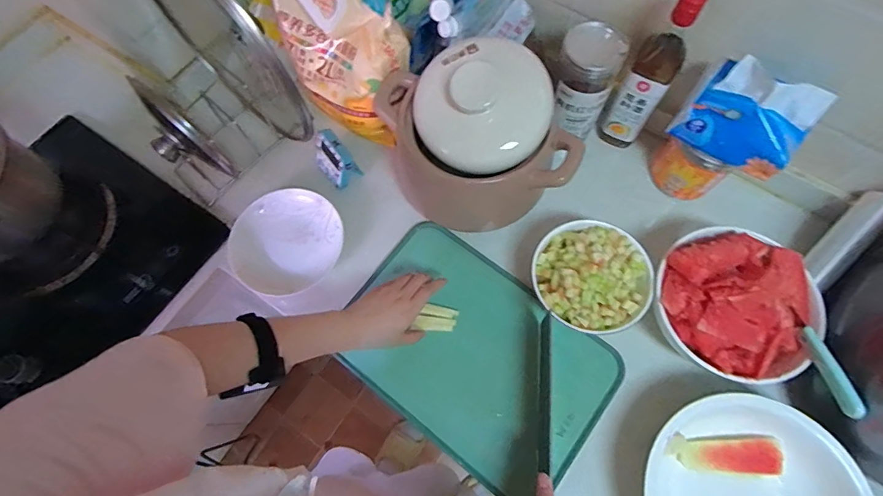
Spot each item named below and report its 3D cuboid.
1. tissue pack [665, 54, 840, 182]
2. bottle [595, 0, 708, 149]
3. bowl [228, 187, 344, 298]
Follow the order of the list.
[{"bbox_3d":[0.376,-0.165,0.538,0.137,0.097,0.081,37,75,14],"label":"tissue pack"},{"bbox_3d":[0.291,-0.240,0.618,0.065,0.254,0.060,28,73,11],"label":"bottle"},{"bbox_3d":[-0.237,-0.009,0.674,0.155,0.038,0.166,-1,70,2],"label":"bowl"}]

